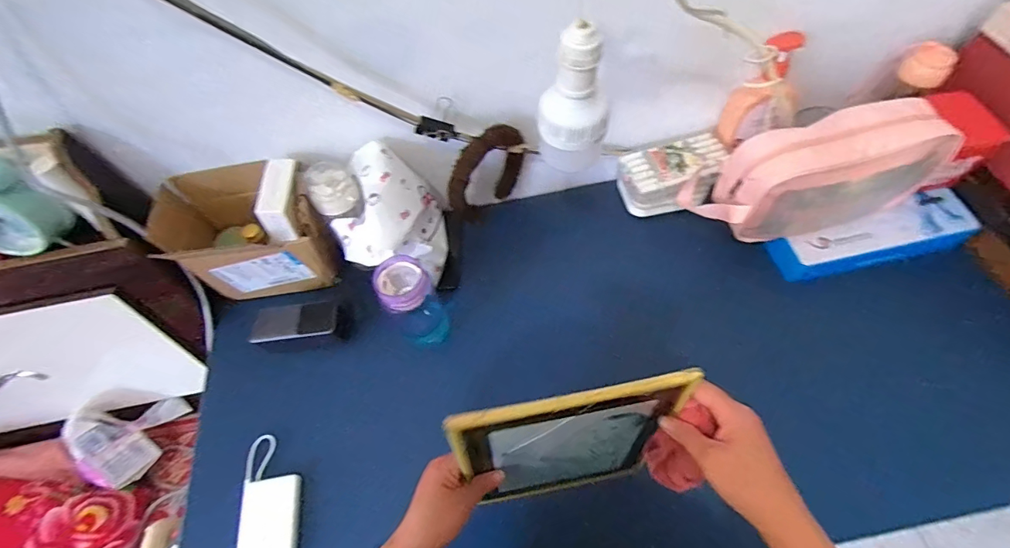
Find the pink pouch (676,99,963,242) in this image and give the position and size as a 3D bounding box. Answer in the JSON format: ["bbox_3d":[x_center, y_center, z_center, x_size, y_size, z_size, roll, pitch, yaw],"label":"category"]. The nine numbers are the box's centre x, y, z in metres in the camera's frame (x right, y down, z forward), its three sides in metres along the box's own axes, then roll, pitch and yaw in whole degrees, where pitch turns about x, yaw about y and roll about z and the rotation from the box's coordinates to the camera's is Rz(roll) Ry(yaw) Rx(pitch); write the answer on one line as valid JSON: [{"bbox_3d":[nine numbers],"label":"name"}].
[{"bbox_3d":[0.426,-0.133,0.601,0.303,0.152,0.104,-3,59,3],"label":"pink pouch"}]

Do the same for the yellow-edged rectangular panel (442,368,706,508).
[{"bbox_3d":[0.062,0.180,0.448,0.204,0.270,0.011,-11,52,-4],"label":"yellow-edged rectangular panel"}]

